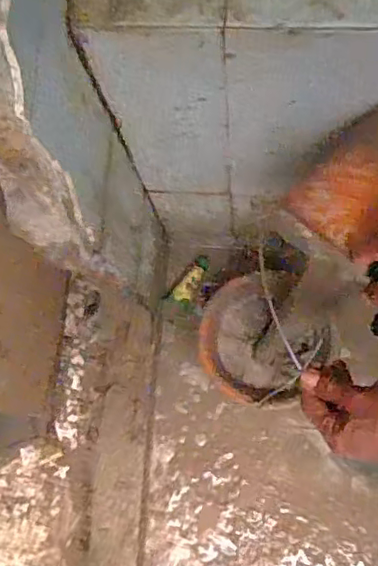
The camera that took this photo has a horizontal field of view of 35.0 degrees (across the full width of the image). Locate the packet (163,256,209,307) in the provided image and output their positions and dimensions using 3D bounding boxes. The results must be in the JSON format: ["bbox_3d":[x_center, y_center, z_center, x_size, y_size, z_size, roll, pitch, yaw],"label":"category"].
[{"bbox_3d":[0.006,-0.001,1.256,0.049,0.032,0.119,40,84,11],"label":"packet"}]

